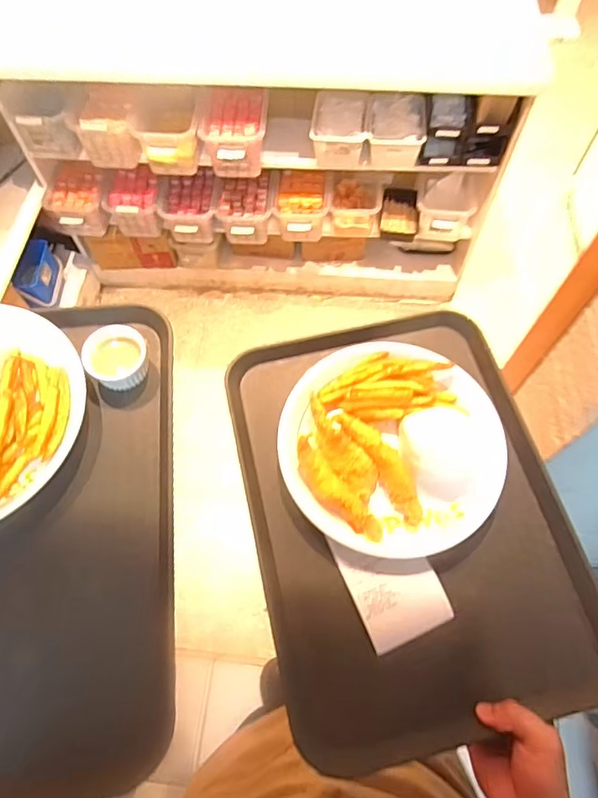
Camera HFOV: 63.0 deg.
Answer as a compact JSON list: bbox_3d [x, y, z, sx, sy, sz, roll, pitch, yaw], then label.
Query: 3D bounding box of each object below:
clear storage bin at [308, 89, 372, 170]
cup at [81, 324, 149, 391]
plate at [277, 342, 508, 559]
[{"bbox_3d":[0.133,-0.867,1.576,0.173,0.115,0.225,2,66,4],"label":"clear storage bin"},{"bbox_3d":[-0.177,-0.041,0.475,0.056,0.032,0.055,-1,66,3],"label":"cup"},{"bbox_3d":[0.093,0.045,0.500,0.215,0.039,0.210,-1,66,3],"label":"plate"}]

